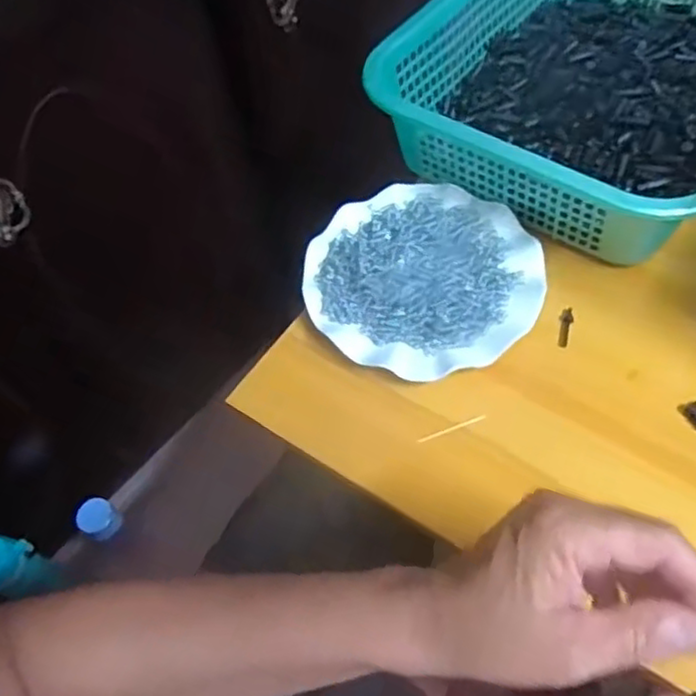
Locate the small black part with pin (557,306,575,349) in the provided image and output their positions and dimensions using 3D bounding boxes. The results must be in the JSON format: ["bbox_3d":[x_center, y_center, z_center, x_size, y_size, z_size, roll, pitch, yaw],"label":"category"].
[{"bbox_3d":[0.167,-0.016,0.533,0.010,0.004,0.037,15,60,14],"label":"small black part with pin"}]

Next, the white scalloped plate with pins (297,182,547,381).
[{"bbox_3d":[0.059,-0.060,0.549,0.176,0.020,0.179,-2,57,4],"label":"white scalloped plate with pins"}]

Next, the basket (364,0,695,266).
[{"bbox_3d":[0.243,-0.264,0.617,0.288,0.082,0.386,32,65,22],"label":"basket"}]

